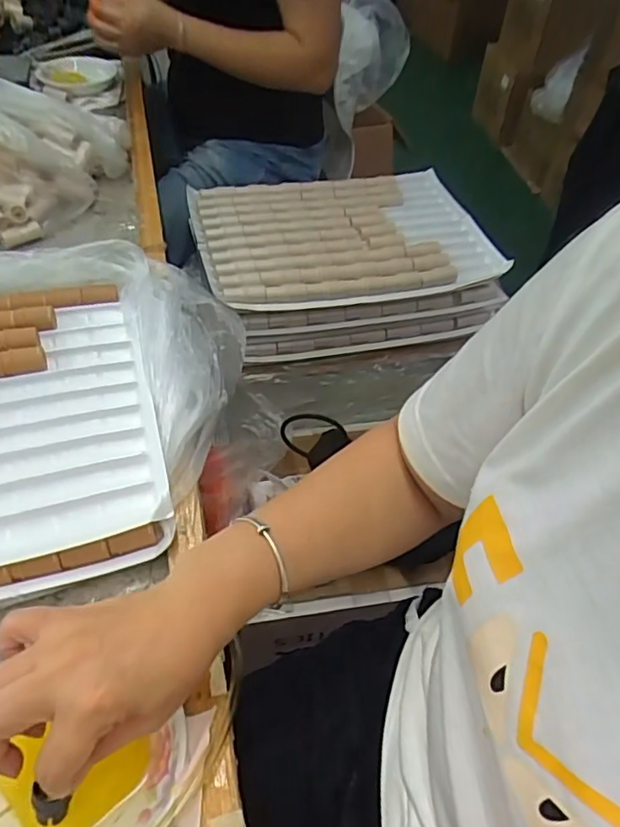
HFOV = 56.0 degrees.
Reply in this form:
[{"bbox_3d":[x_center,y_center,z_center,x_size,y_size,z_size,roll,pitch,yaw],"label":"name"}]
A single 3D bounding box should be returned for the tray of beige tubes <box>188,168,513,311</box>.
[{"bbox_3d":[0.053,-0.285,0.920,0.444,0.033,0.301,-8,50,-12],"label":"tray of beige tubes"}]

